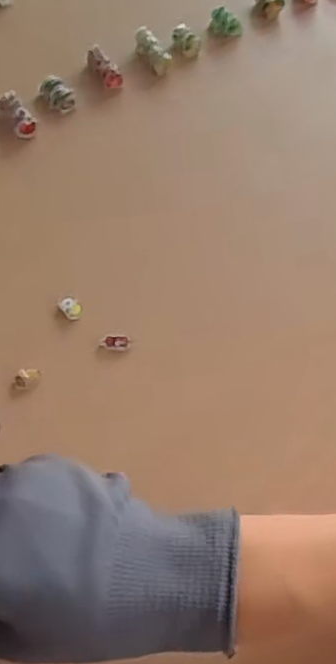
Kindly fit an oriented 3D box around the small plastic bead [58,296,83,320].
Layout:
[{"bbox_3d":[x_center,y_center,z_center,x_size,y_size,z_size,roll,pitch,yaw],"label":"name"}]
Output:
[{"bbox_3d":[-0.059,-0.015,0.384,0.016,0.006,0.011,40,71,19],"label":"small plastic bead"}]

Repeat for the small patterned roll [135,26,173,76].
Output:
[{"bbox_3d":[-0.011,-0.213,0.476,0.017,0.014,0.036,-33,67,-14],"label":"small patterned roll"}]

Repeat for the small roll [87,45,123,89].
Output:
[{"bbox_3d":[-0.048,-0.197,0.469,0.016,0.012,0.037,-32,67,-13],"label":"small roll"}]

